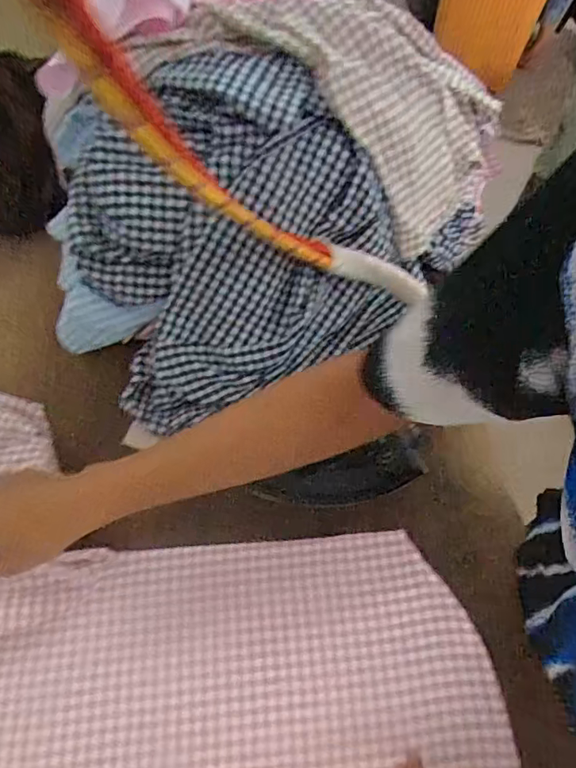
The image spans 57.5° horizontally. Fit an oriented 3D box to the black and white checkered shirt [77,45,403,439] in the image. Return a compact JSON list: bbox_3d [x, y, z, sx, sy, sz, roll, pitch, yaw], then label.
[{"bbox_3d":[-0.071,-0.179,0.603,0.361,0.249,0.290,-24,68,-10],"label":"black and white checkered shirt"}]

